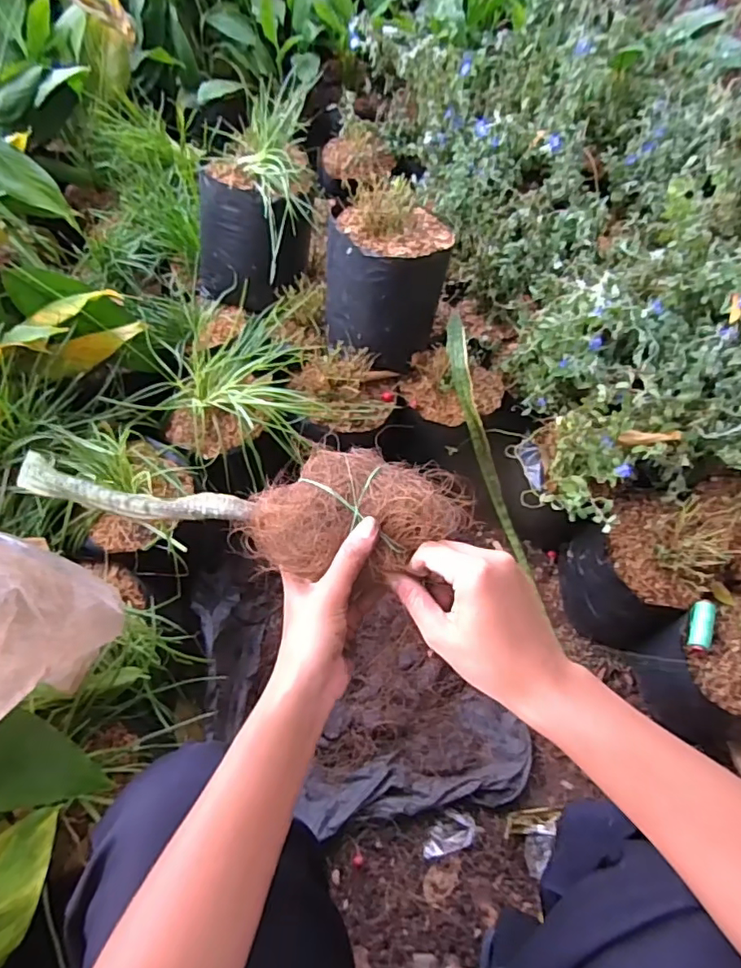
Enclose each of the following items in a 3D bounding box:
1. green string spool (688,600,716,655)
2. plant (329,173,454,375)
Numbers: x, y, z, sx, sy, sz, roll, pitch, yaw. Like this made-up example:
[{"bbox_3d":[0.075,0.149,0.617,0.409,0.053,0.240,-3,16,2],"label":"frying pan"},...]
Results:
[{"bbox_3d":[0.367,0.154,0.617,0.022,0.021,0.064,21,59,8],"label":"green string spool"},{"bbox_3d":[0.020,-0.274,0.729,0.149,0.170,0.159,5,58,-1],"label":"plant"}]

